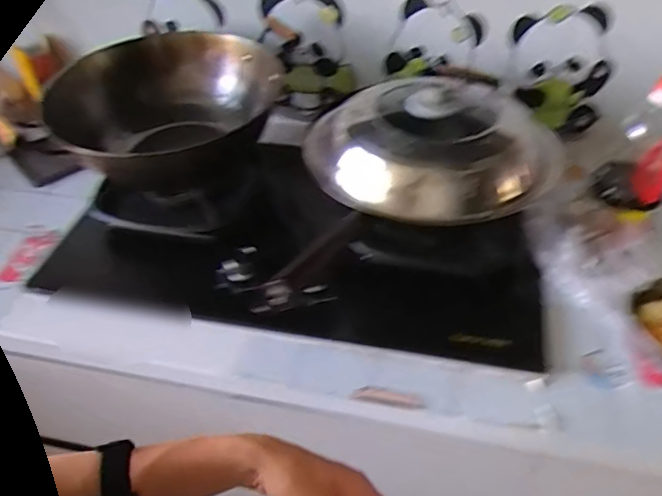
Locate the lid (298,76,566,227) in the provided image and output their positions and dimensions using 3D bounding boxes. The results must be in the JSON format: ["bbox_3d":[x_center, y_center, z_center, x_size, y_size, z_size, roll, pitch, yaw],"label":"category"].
[{"bbox_3d":[0.127,-0.159,0.752,0.309,0.094,0.306,-1,44,1],"label":"lid"}]

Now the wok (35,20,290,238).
[{"bbox_3d":[-0.263,-0.213,0.961,0.364,0.163,0.391,-1,44,1],"label":"wok"}]

